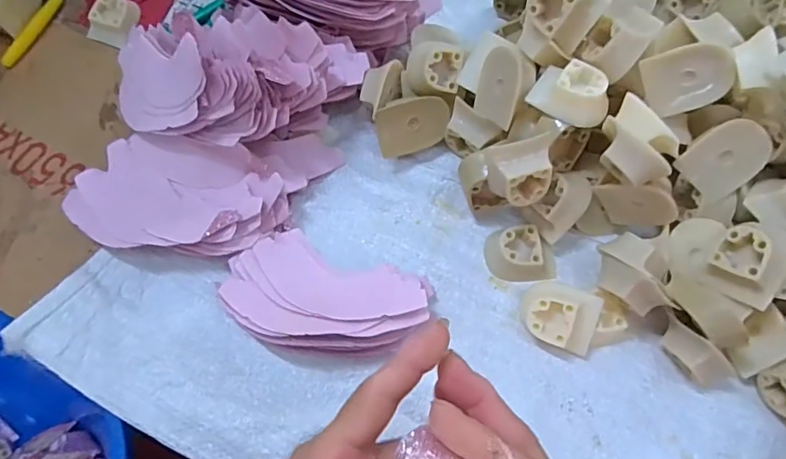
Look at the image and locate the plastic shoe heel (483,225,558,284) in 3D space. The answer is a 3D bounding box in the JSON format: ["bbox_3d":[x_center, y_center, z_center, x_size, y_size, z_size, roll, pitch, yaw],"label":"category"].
[{"bbox_3d":[0.092,0.017,0.373,0.047,0.017,0.039,-3,68,-2],"label":"plastic shoe heel"}]

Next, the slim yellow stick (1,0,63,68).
[{"bbox_3d":[-0.315,-0.174,0.456,0.011,0.007,0.081,20,69,8],"label":"slim yellow stick"}]

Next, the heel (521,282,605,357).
[{"bbox_3d":[0.111,0.058,0.348,0.051,0.032,0.039,28,70,11],"label":"heel"}]

